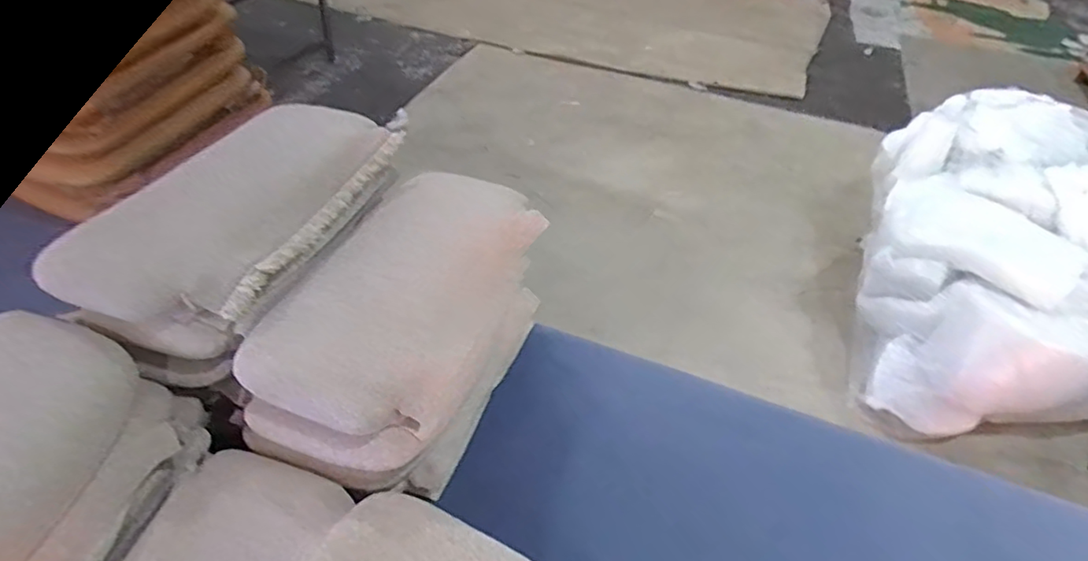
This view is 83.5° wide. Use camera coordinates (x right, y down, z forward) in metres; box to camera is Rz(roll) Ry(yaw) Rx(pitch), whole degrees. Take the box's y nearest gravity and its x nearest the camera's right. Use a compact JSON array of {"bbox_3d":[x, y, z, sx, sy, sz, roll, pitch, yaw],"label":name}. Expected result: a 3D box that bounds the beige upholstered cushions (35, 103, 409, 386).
[{"bbox_3d":[-0.392,-0.095,0.832,0.246,0.137,0.473,17,45,12],"label":"beige upholstered cushions"}]

